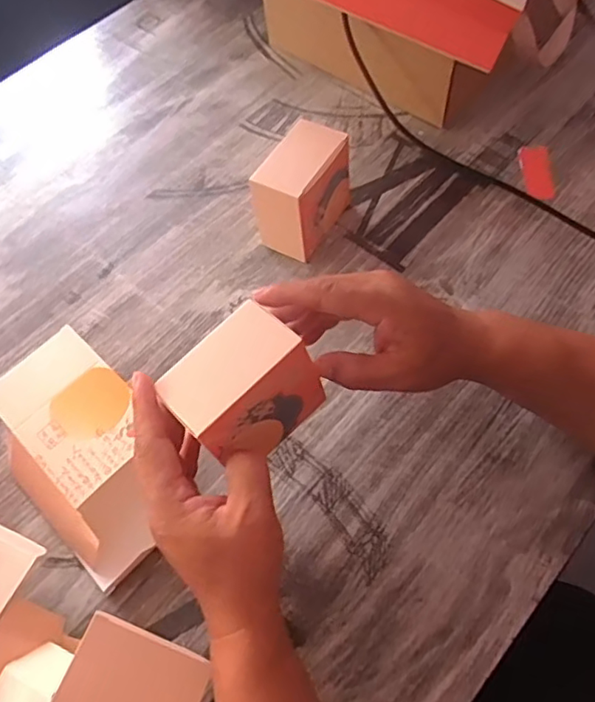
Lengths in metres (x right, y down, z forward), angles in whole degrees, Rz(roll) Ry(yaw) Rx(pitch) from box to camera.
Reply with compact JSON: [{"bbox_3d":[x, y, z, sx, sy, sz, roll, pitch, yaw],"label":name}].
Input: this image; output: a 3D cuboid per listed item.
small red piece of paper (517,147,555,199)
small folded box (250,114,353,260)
[{"bbox_3d":[0.243,-0.180,0.593,0.032,0.007,0.069,4,69,-2],"label":"small red piece of paper"},{"bbox_3d":[0.005,-0.147,0.539,0.055,0.091,0.083,28,66,17],"label":"small folded box"}]

